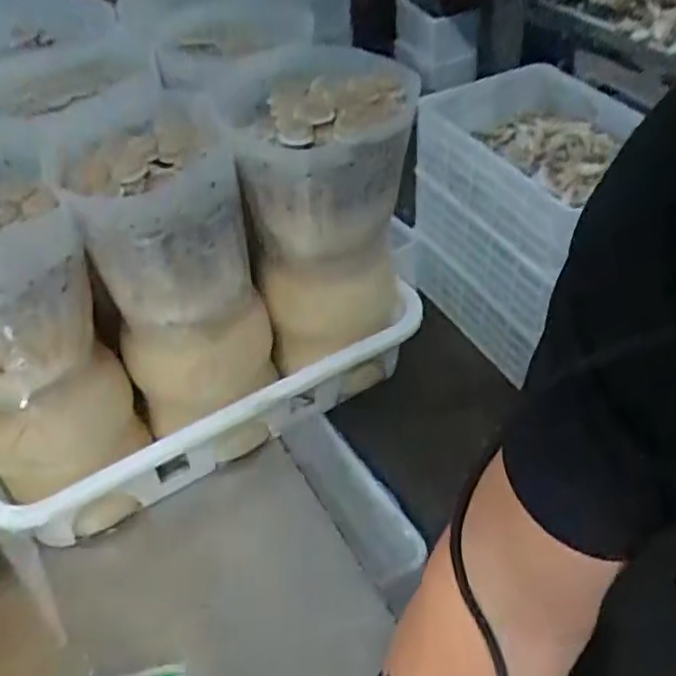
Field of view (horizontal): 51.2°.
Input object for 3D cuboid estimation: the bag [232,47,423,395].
[{"bbox_3d":[-0.005,-0.086,0.653,0.129,0.277,0.131,-5,45,1],"label":"bag"}]

